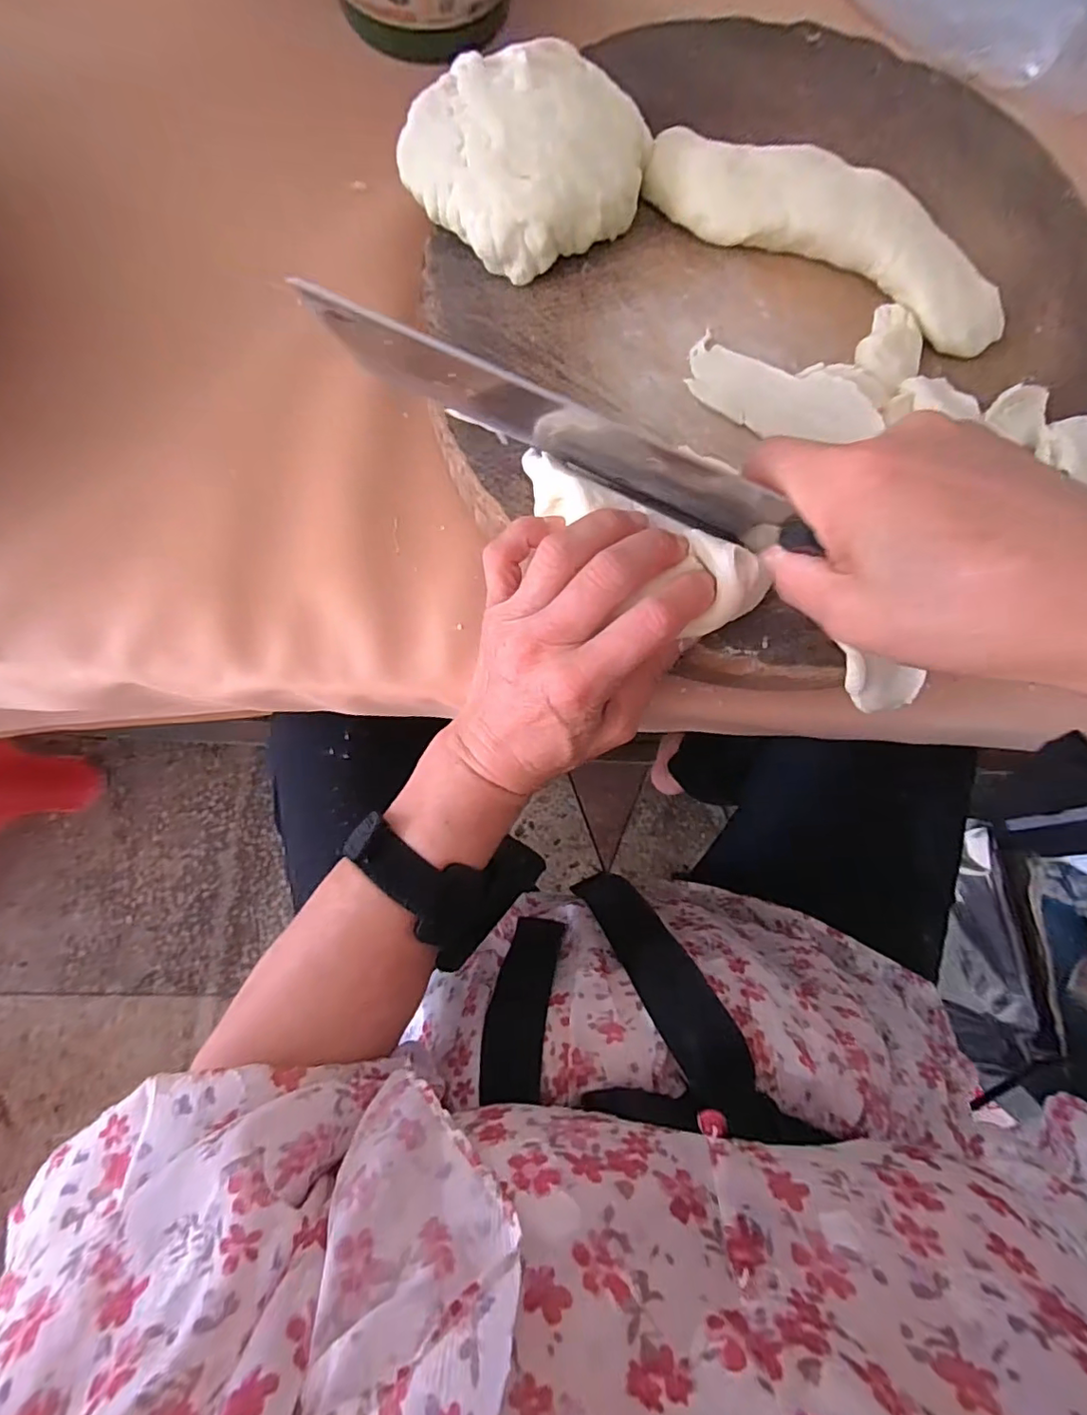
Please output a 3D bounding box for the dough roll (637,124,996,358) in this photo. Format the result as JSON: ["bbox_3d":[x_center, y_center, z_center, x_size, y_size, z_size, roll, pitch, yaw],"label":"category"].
[{"bbox_3d":[0.141,-0.234,0.273,0.184,0.024,0.051,26,81,1],"label":"dough roll"}]

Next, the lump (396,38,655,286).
[{"bbox_3d":[-0.005,-0.256,0.264,0.100,0.035,0.091,0,81,-3],"label":"lump"}]

